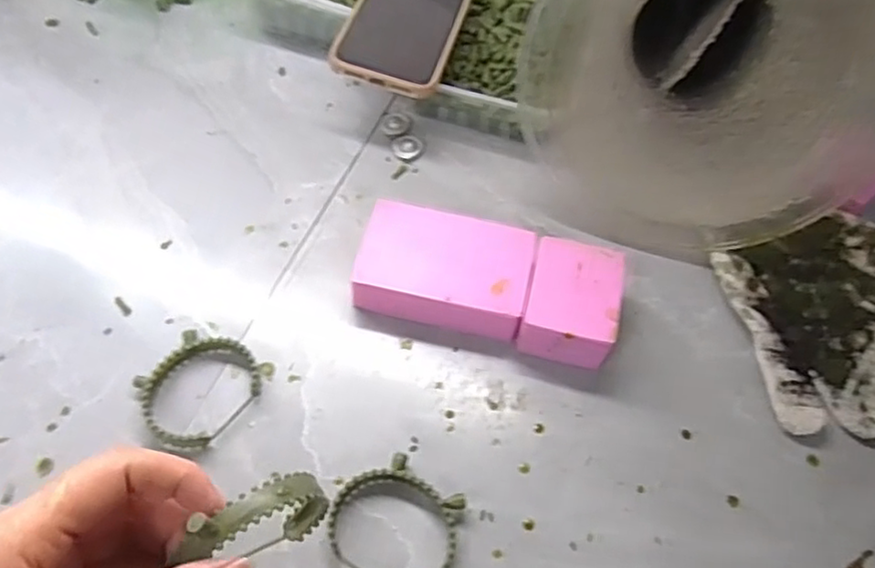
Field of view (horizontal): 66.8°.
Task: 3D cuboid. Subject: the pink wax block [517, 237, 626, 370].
[{"bbox_3d":[0.084,0.013,0.413,0.058,0.037,0.078,14,57,5],"label":"pink wax block"}]

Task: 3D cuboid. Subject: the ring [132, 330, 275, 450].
[{"bbox_3d":[-0.139,0.060,0.384,0.060,0.014,0.068,28,59,14],"label":"ring"}]

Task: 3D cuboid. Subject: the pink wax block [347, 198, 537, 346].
[{"bbox_3d":[0.004,-0.006,0.426,0.104,0.032,0.078,12,57,4],"label":"pink wax block"}]

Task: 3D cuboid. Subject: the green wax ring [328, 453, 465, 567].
[{"bbox_3d":[-0.021,0.126,0.349,0.069,0.013,0.061,34,61,17],"label":"green wax ring"}]

